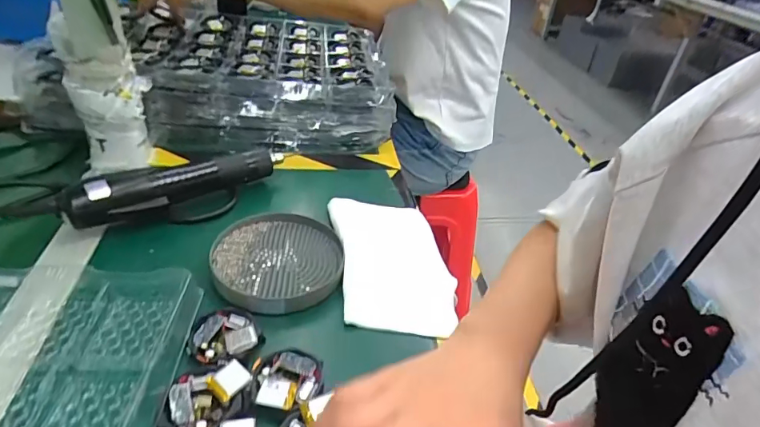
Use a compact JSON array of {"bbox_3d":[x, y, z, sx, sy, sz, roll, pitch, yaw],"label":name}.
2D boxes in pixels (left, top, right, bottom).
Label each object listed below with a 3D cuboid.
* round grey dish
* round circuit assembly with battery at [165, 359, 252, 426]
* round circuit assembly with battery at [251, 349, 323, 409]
[{"bbox_3d":[-0.089,0.040,0.413,0.110,0.012,0.112,5,34,-3],"label":"round grey dish"},{"bbox_3d":[-0.111,0.118,0.302,0.049,0.009,0.051,5,34,-3],"label":"round circuit assembly with battery"},{"bbox_3d":[-0.063,0.112,0.319,0.046,0.010,0.047,5,34,-3],"label":"round circuit assembly with battery"}]

